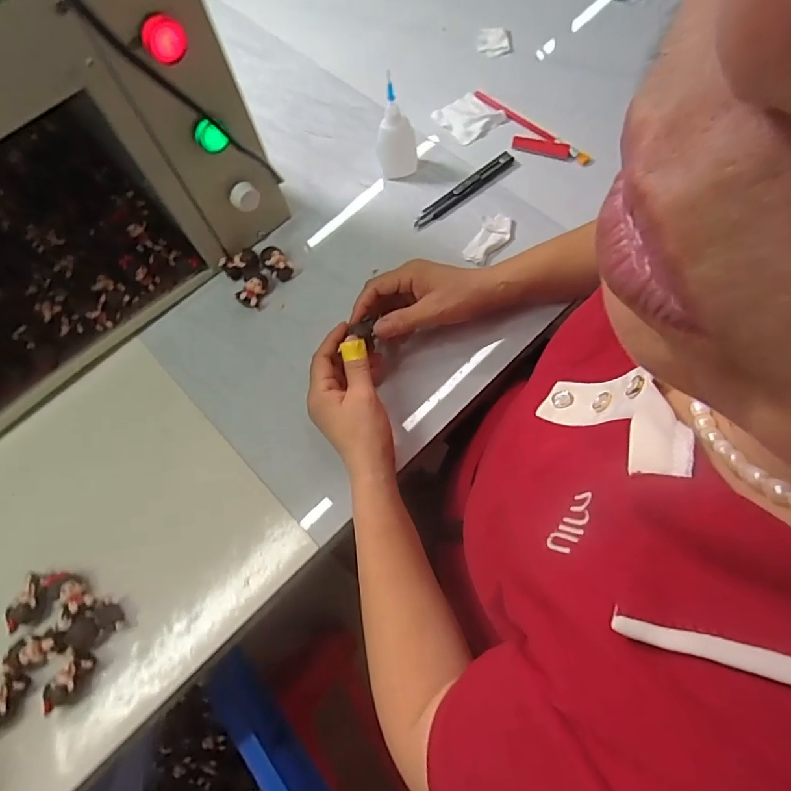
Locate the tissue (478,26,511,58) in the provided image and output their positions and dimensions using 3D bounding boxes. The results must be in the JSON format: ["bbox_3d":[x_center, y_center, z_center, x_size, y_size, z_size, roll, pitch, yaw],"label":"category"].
[{"bbox_3d":[0.127,-0.452,0.624,0.040,0.027,0.030,8,69,9],"label":"tissue"}]

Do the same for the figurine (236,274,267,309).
[{"bbox_3d":[-0.148,-0.107,0.513,0.018,0.025,0.039,20,71,13],"label":"figurine"}]

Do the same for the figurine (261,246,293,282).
[{"bbox_3d":[-0.126,-0.139,0.523,0.024,0.021,0.038,-33,69,-8],"label":"figurine"}]

